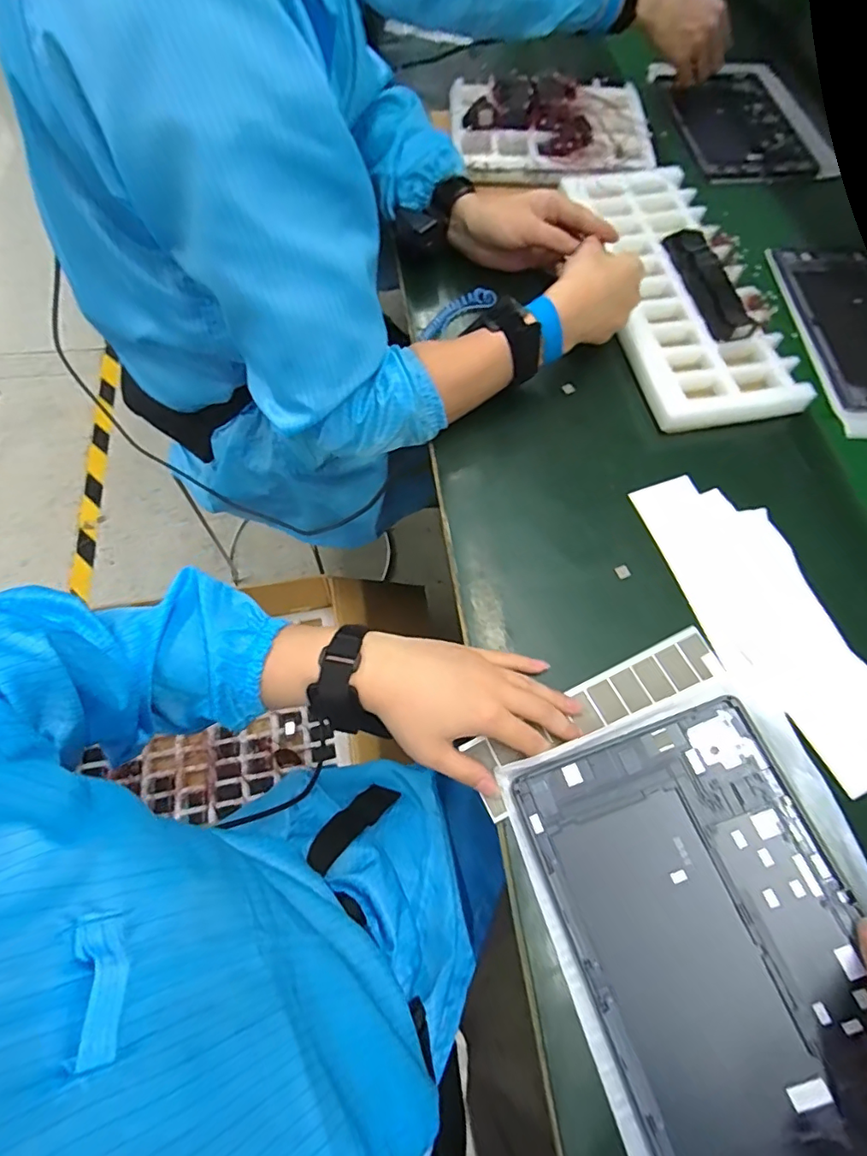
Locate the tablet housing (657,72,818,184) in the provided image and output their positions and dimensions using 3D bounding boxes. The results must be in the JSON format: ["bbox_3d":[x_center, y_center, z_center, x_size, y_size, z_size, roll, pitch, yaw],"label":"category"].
[{"bbox_3d":[0.446,-0.665,0.776,0.183,0.011,0.282,-3,65,-5],"label":"tablet housing"}]

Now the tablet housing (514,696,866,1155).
[{"bbox_3d":[0.175,0.223,0.326,0.164,0.009,0.253,-23,68,5],"label":"tablet housing"}]

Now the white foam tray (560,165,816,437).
[{"bbox_3d":[0.258,-0.323,0.589,0.166,0.039,0.372,-8,66,-7],"label":"white foam tray"}]

